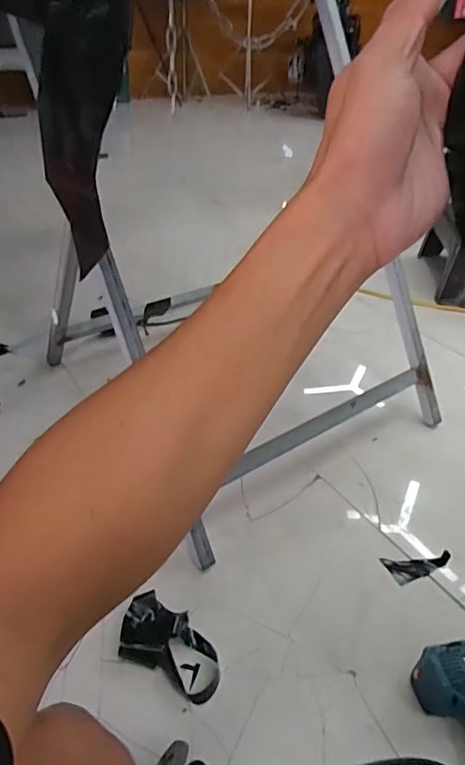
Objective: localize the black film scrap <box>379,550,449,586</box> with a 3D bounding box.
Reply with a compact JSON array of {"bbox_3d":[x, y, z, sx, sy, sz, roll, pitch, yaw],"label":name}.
[{"bbox_3d":[0.289,0.285,0.798,0.103,0.016,0.042,0,36,-6],"label":"black film scrap"}]

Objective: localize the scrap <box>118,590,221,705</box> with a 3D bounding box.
[{"bbox_3d":[-0.078,0.340,0.677,0.145,0.026,0.087,19,38,20],"label":"scrap"}]

